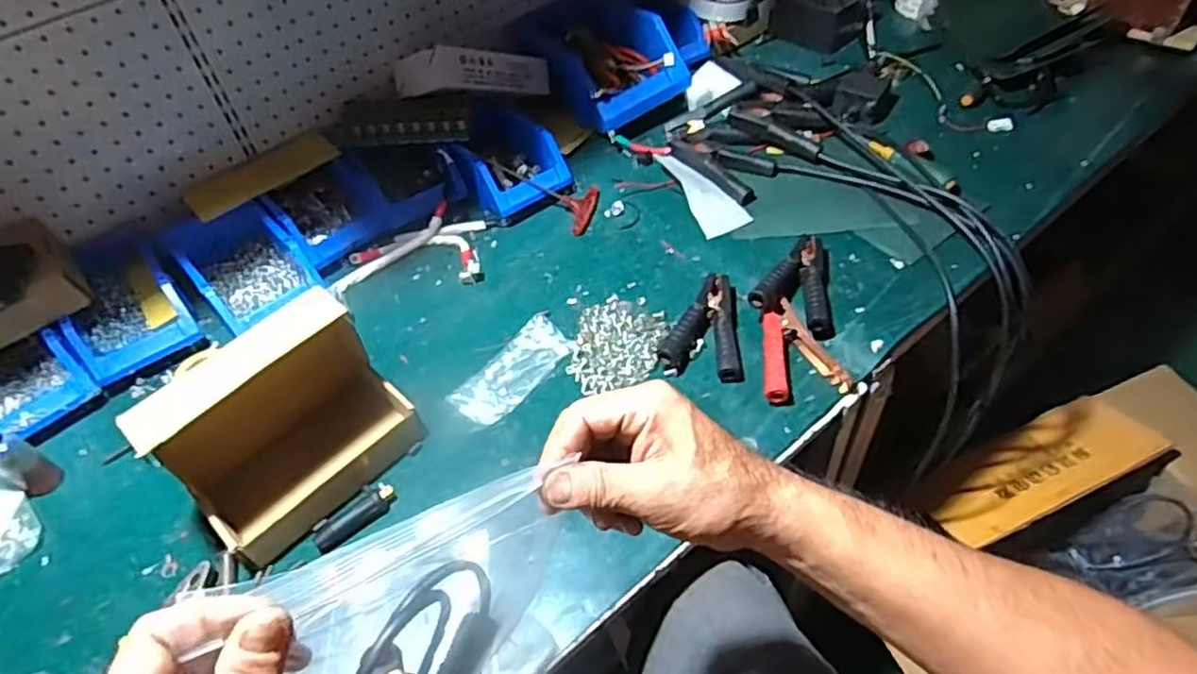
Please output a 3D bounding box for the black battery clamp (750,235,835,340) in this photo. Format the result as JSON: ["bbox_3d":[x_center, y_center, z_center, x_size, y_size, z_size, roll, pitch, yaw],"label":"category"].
[{"bbox_3d":[0.235,-0.065,0.793,0.091,0.040,0.138,19,55,20],"label":"black battery clamp"}]

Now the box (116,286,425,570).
[{"bbox_3d":[-0.291,0.086,0.662,0.119,0.178,0.200,35,61,29],"label":"box"}]

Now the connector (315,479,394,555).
[{"bbox_3d":[-0.234,0.168,0.670,0.080,0.026,0.027,-36,56,-22],"label":"connector"}]

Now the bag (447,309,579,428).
[{"bbox_3d":[-0.091,0.034,0.765,0.063,0.015,0.144,35,61,29],"label":"bag"}]

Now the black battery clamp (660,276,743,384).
[{"bbox_3d":[0.124,-0.015,0.774,0.085,0.028,0.134,11,52,14],"label":"black battery clamp"}]

